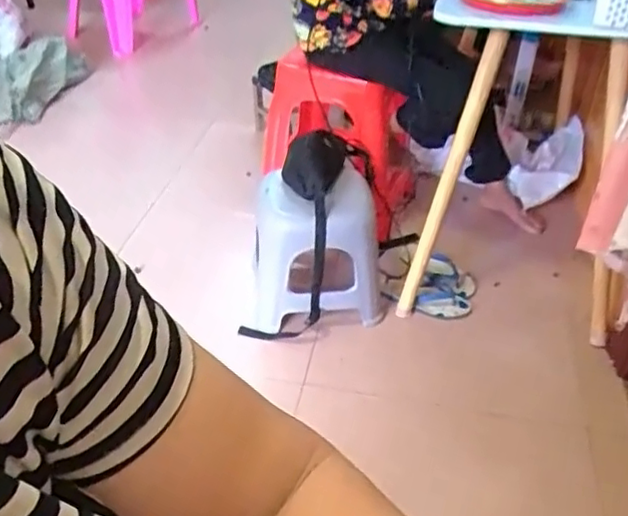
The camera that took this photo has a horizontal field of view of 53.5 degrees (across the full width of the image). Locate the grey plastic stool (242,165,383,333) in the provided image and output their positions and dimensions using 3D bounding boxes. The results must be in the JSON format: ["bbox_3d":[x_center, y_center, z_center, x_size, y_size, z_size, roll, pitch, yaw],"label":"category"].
[{"bbox_3d":[0.014,-0.023,1.527,0.311,0.328,0.252,3,38,3],"label":"grey plastic stool"}]

